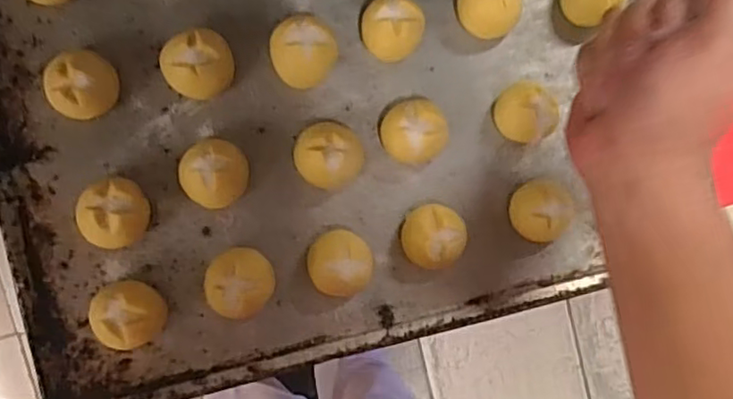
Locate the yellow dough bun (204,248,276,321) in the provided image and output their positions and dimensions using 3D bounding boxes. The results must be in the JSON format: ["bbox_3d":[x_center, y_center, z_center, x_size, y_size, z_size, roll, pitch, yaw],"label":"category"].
[{"bbox_3d":[-0.078,0.051,0.381,0.040,0.031,0.039,0,93,-6],"label":"yellow dough bun"}]

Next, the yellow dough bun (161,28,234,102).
[{"bbox_3d":[-0.103,-0.082,0.378,0.041,0.031,0.039,0,93,-6],"label":"yellow dough bun"}]

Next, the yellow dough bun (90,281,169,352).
[{"bbox_3d":[-0.142,0.069,0.366,0.040,0.021,0.039,0,93,-6],"label":"yellow dough bun"}]

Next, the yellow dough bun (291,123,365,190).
[{"bbox_3d":[-0.024,-0.028,0.392,0.043,0.030,0.040,0,93,-6],"label":"yellow dough bun"}]

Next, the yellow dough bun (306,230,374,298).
[{"bbox_3d":[-0.016,0.040,0.390,0.039,0.029,0.039,-4,93,-6],"label":"yellow dough bun"}]

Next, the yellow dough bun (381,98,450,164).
[{"bbox_3d":[0.032,-0.044,0.397,0.042,0.030,0.039,-4,93,-6],"label":"yellow dough bun"}]

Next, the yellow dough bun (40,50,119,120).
[{"bbox_3d":[-0.167,-0.067,0.364,0.036,0.028,0.037,0,93,-6],"label":"yellow dough bun"}]

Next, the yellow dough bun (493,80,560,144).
[{"bbox_3d":[0.105,-0.057,0.404,0.035,0.027,0.039,-14,94,-6],"label":"yellow dough bun"}]

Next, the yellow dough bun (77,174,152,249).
[{"bbox_3d":[-0.151,0.008,0.367,0.037,0.029,0.040,0,93,-6],"label":"yellow dough bun"}]

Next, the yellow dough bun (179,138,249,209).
[{"bbox_3d":[-0.094,-0.016,0.380,0.040,0.032,0.040,0,93,-6],"label":"yellow dough bun"}]

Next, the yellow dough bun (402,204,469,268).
[{"bbox_3d":[0.043,0.023,0.399,0.039,0.027,0.039,0,93,-6],"label":"yellow dough bun"}]

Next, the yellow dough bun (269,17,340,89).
[{"bbox_3d":[-0.040,-0.093,0.387,0.039,0.030,0.041,0,93,-6],"label":"yellow dough bun"}]

